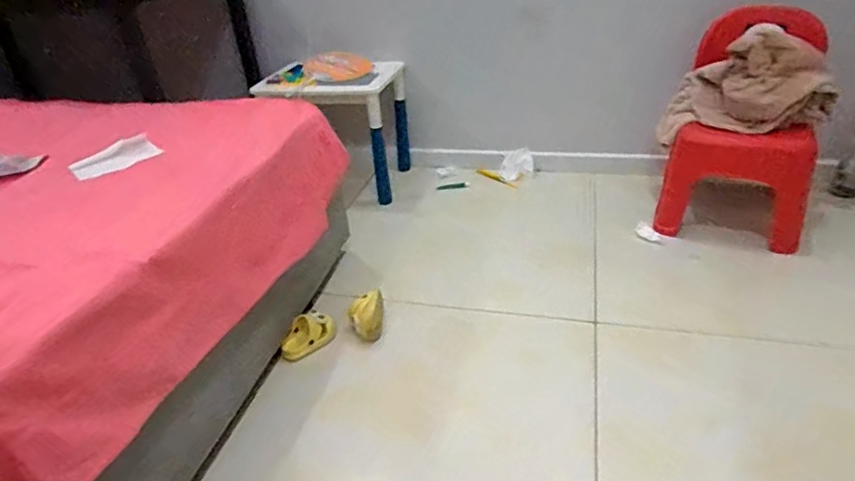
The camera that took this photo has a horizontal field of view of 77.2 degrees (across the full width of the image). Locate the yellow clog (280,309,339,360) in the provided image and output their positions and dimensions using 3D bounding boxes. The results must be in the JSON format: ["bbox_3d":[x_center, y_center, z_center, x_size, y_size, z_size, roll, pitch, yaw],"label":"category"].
[{"bbox_3d":[-0.282,0.216,1.234,0.069,0.077,0.135,21,40,35],"label":"yellow clog"}]

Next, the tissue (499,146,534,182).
[{"bbox_3d":[0.320,-0.277,1.911,0.111,0.056,0.126,11,36,25],"label":"tissue"}]

